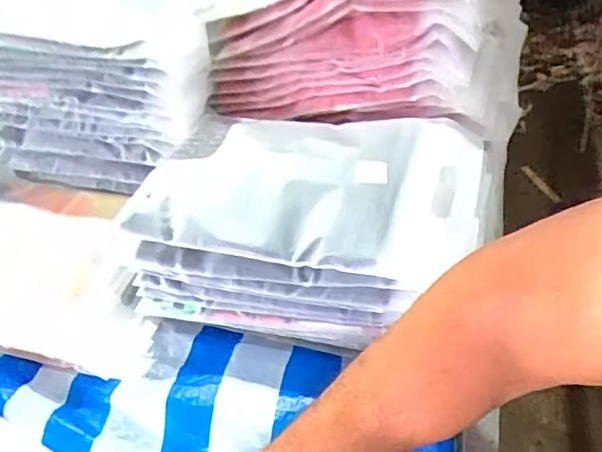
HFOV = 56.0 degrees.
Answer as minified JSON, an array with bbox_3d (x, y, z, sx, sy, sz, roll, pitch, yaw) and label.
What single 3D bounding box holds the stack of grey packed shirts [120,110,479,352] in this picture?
[{"bbox_3d":[0.013,-0.008,0.650,0.352,0.162,0.244,8,42,16],"label":"stack of grey packed shirts"}]

